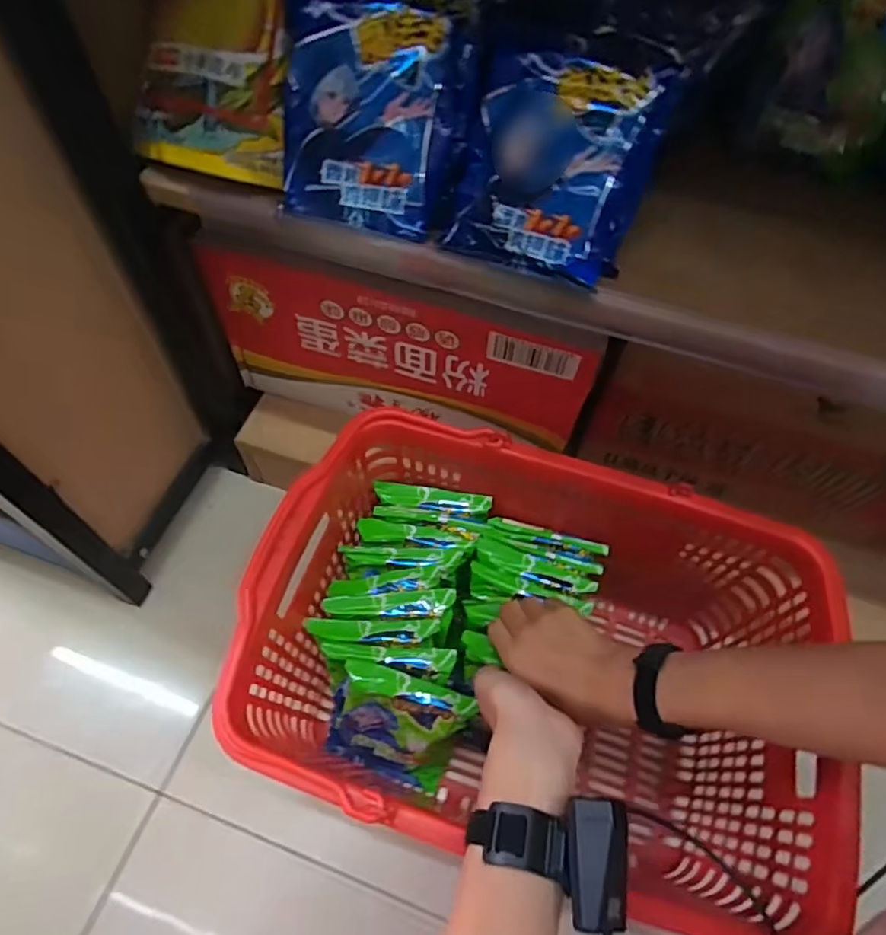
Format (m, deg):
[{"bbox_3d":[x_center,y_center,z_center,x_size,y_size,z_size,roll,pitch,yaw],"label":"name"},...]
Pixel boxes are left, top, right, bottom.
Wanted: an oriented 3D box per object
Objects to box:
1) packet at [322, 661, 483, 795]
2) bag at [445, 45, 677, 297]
[{"bbox_3d":[-0.048,0.259,0.593,0.128,0.159,0.028,18,37,3],"label":"packet"},{"bbox_3d":[0.082,-0.218,0.429,0.129,0.143,0.035,22,22,14],"label":"bag"}]

